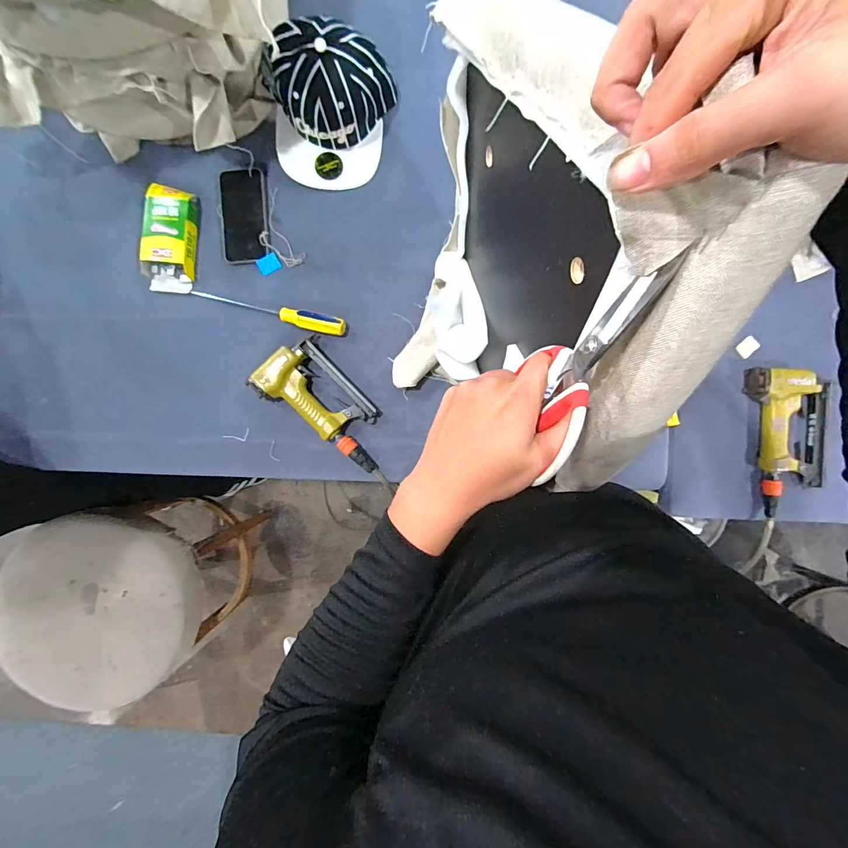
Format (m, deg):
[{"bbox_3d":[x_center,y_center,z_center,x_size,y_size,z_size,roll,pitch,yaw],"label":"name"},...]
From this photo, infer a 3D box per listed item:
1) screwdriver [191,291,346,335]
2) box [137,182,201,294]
[{"bbox_3d":[-0.272,-0.201,0.703,0.276,0.022,0.032,16,90,1],"label":"screwdriver"},{"bbox_3d":[-0.448,-0.325,0.704,0.086,0.043,0.176,5,90,1],"label":"box"}]

